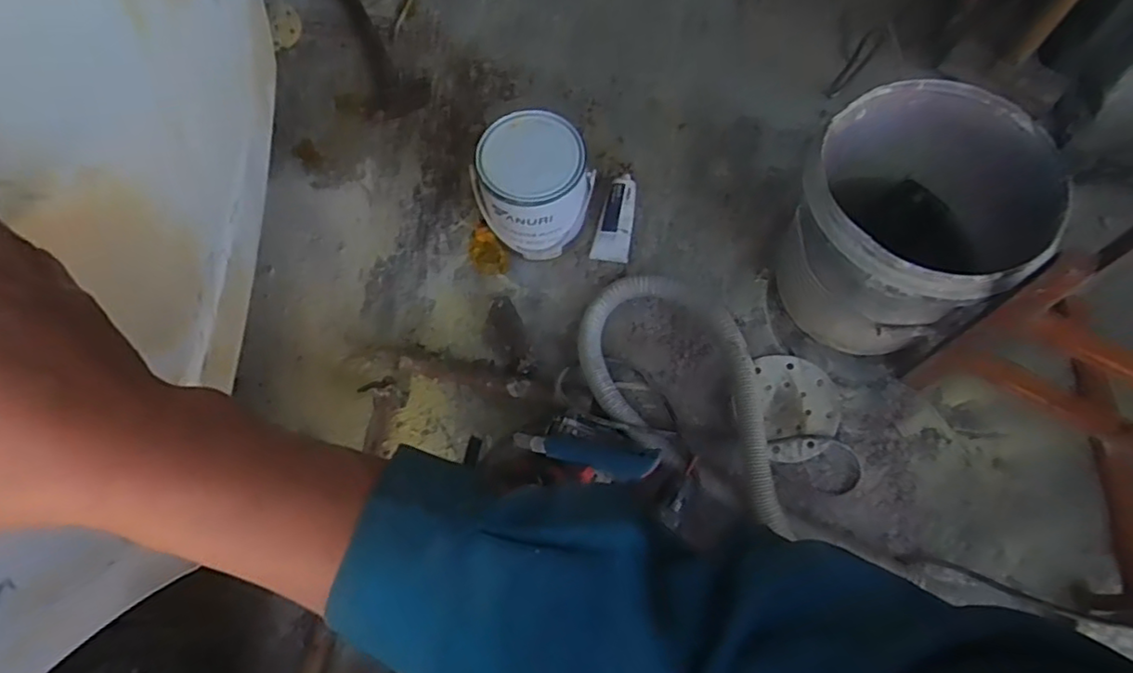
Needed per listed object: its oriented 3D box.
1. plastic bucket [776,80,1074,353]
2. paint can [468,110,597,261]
[{"bbox_3d":[0.419,-0.125,0.816,0.262,0.267,0.263,-1,67,3],"label":"plastic bucket"},{"bbox_3d":[-0.048,-0.208,0.928,0.147,0.170,0.142,-1,67,3],"label":"paint can"}]

